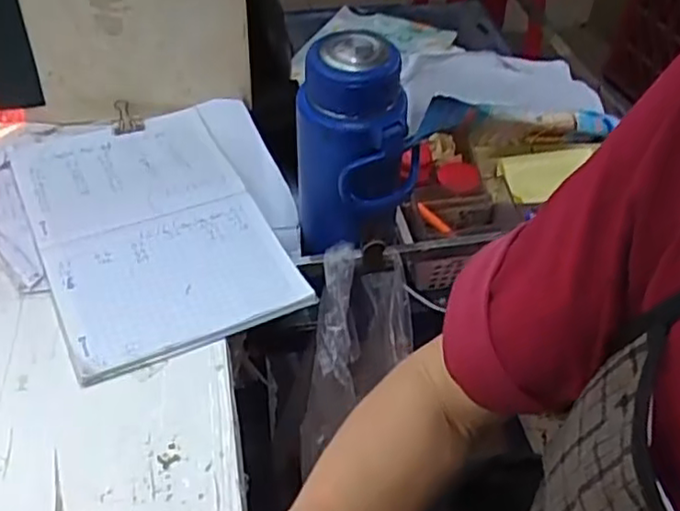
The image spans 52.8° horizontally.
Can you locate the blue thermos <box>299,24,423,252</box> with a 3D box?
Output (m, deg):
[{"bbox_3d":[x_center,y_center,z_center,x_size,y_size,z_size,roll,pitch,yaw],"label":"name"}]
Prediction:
[{"bbox_3d":[0.015,-0.092,0.633,0.108,0.200,0.090,1,46,-1],"label":"blue thermos"}]

